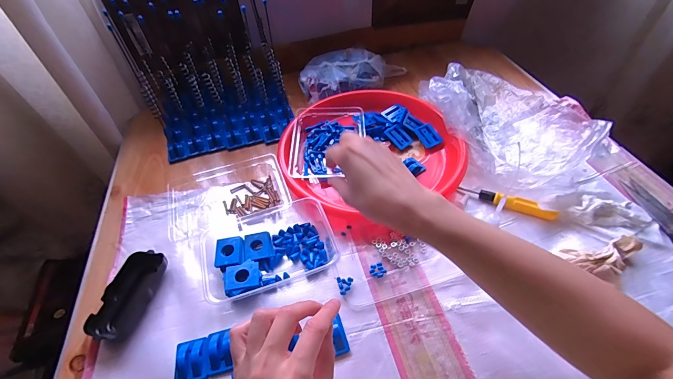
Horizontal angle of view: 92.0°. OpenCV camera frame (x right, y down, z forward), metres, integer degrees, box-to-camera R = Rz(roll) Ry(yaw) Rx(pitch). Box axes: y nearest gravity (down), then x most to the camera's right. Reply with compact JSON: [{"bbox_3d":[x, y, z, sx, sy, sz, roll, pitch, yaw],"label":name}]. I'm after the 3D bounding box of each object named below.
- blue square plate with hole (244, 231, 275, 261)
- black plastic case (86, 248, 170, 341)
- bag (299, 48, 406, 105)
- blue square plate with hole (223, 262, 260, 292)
[{"bbox_3d":[-0.106,0.076,0.444,0.037,0.006,0.041,-11,53,-17],"label":"blue square plate with hole"},{"bbox_3d":[-0.258,0.131,0.406,0.051,0.024,0.105,4,49,8],"label":"black plastic case"},{"bbox_3d":[0.030,-0.250,0.690,0.227,0.057,0.116,-29,52,-19],"label":"bag"},{"bbox_3d":[-0.117,0.107,0.402,0.042,0.005,0.033,-11,53,-5],"label":"blue square plate with hole"}]

